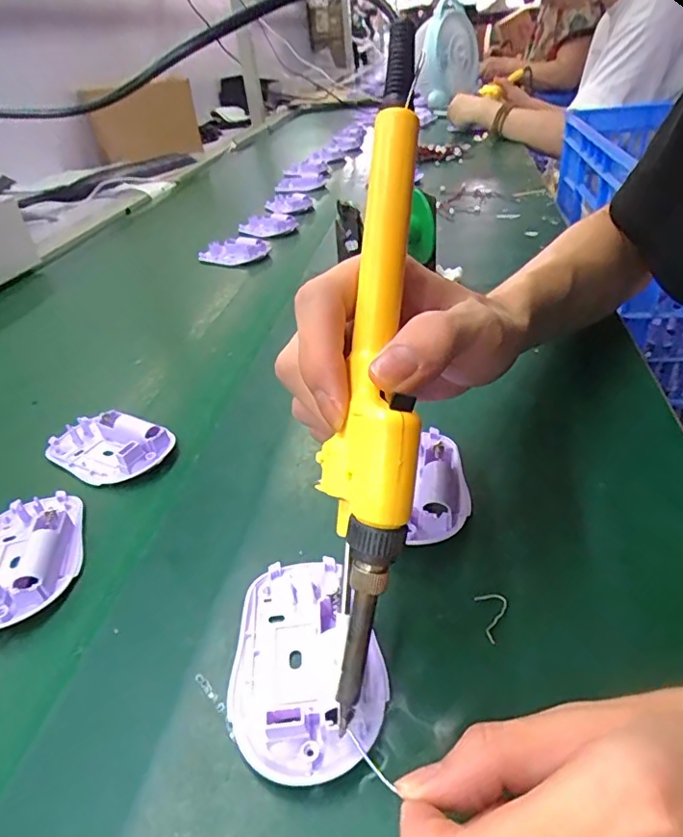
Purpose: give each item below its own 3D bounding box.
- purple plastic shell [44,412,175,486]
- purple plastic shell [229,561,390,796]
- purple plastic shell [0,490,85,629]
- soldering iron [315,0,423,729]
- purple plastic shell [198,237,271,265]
[{"bbox_3d":[-0.159,0.018,0.365,0.085,0.018,0.048,12,38,21],"label":"purple plastic shell"},{"bbox_3d":[-0.014,0.098,0.226,0.061,0.016,0.095,-4,36,-1],"label":"purple plastic shell"},{"bbox_3d":[-0.175,0.072,0.291,0.060,0.016,0.091,-15,37,-16],"label":"purple plastic shell"},{"bbox_3d":[0.010,-0.021,0.187,0.034,0.230,0.023,3,-7,12],"label":"soldering iron"},{"bbox_3d":[-0.138,-0.215,0.693,0.086,0.023,0.045,12,38,20],"label":"purple plastic shell"}]

